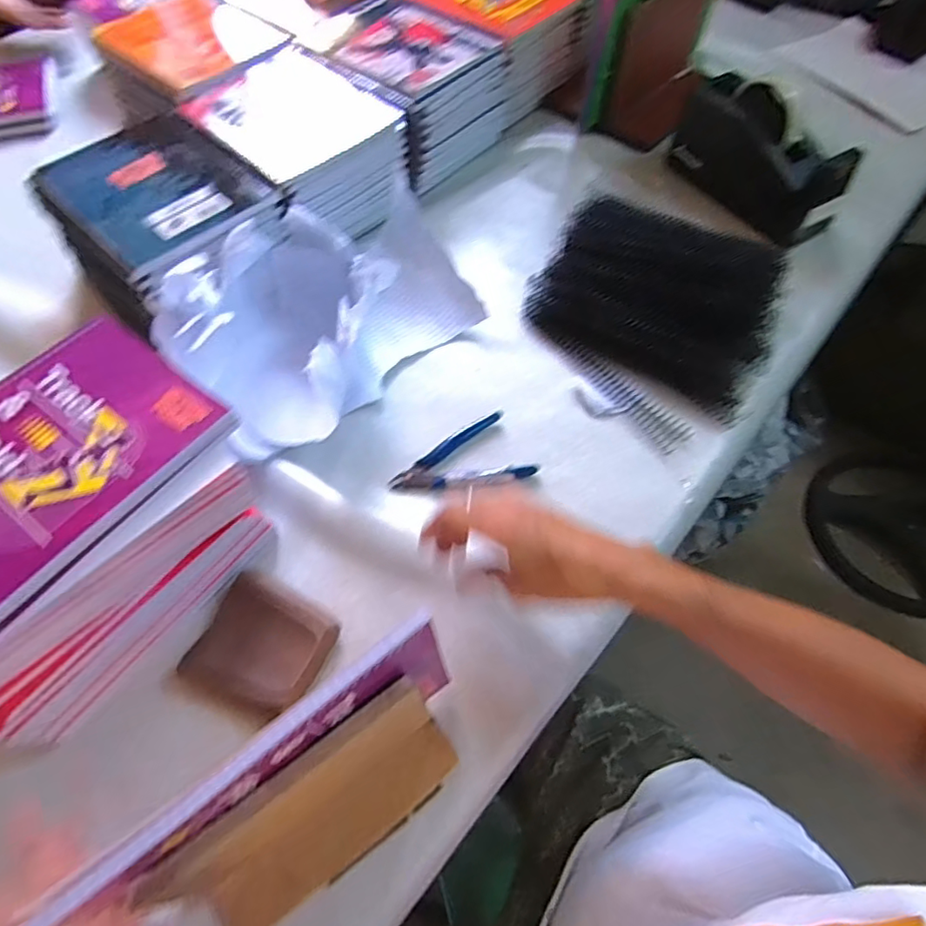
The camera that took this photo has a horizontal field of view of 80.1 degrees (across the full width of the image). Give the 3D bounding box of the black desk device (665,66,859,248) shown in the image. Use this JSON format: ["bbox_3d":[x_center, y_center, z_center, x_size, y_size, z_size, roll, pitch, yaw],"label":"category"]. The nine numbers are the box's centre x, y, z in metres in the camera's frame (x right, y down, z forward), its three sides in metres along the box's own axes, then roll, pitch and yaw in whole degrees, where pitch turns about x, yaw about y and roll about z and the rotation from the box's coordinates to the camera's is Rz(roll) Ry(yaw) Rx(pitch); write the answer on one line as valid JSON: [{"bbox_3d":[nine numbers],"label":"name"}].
[{"bbox_3d":[0.343,-0.352,0.635,0.079,0.104,0.211,-25,63,-13],"label":"black desk device"}]

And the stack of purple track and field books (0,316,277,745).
[{"bbox_3d":[-0.273,0.048,0.405,0.181,0.138,0.231,36,67,19],"label":"stack of purple track and field books"}]

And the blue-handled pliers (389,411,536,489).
[{"bbox_3d":[-0.003,0.001,0.487,0.120,0.011,0.072,-23,63,-12],"label":"blue-handled pliers"}]

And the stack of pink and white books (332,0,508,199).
[{"bbox_3d":[-0.067,-0.468,0.696,0.202,0.094,0.188,37,67,19],"label":"stack of pink and white books"}]

